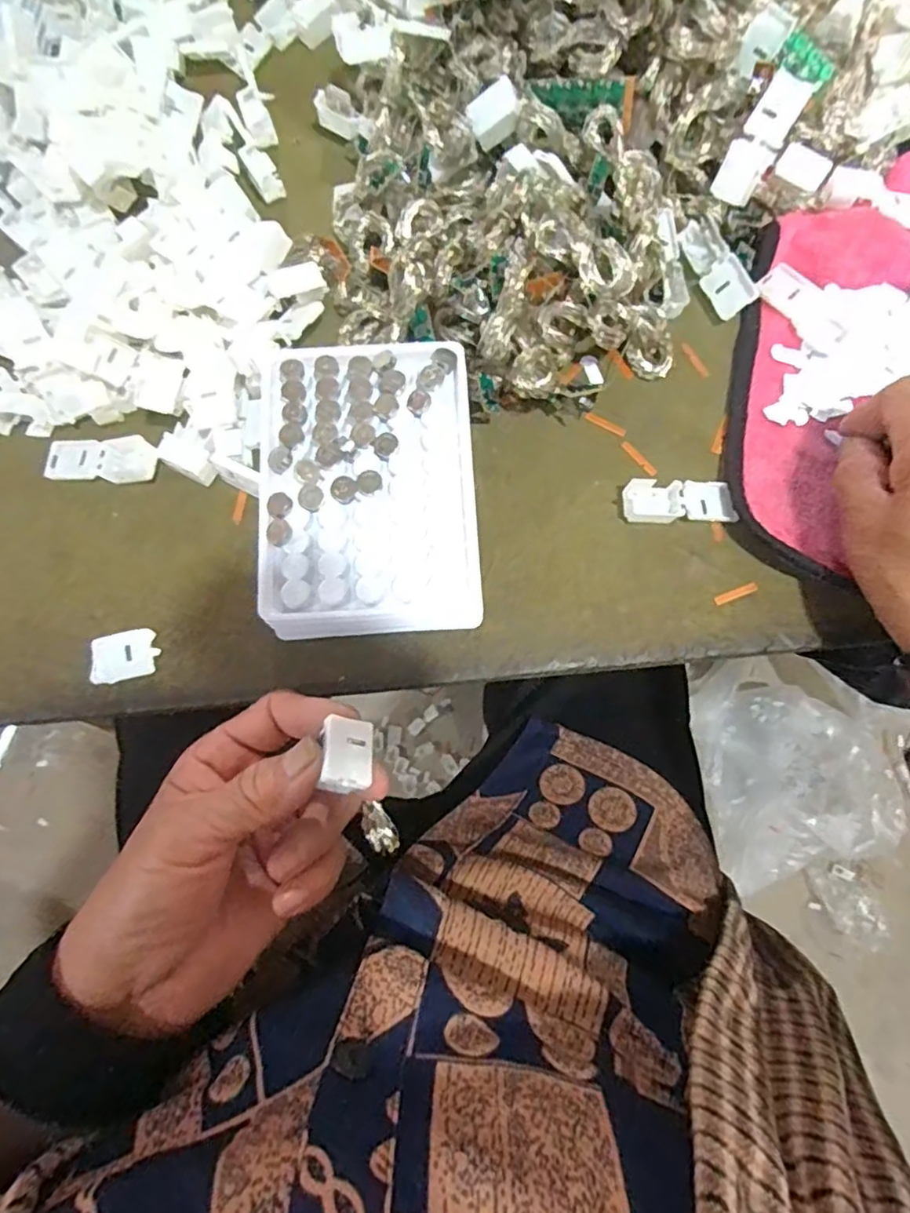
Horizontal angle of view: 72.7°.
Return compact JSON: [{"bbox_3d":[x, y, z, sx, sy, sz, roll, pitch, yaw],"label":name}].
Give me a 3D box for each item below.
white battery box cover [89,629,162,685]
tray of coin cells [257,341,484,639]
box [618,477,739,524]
[{"bbox_3d":[-0.150,0.023,0.281,0.027,0.007,0.021,-13,77,-3],"label":"white battery box cover"},{"bbox_3d":[-0.037,-0.053,0.287,0.094,0.030,0.134,-3,76,-1],"label":"tray of coin cells"},{"bbox_3d":[0.108,-0.051,0.298,0.053,0.009,0.020,-2,76,0],"label":"box"}]

